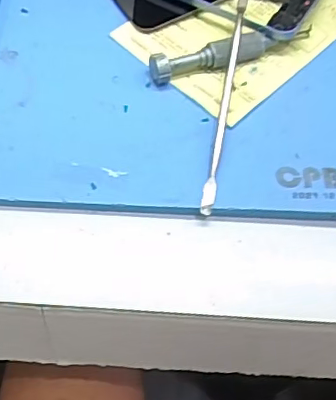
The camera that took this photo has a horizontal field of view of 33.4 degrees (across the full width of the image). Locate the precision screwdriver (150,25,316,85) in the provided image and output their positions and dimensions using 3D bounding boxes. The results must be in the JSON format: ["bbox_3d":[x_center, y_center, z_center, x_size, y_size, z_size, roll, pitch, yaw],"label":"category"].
[{"bbox_3d":[0.043,-0.093,0.355,0.113,0.017,0.016,-17,64,-12],"label":"precision screwdriver"}]

